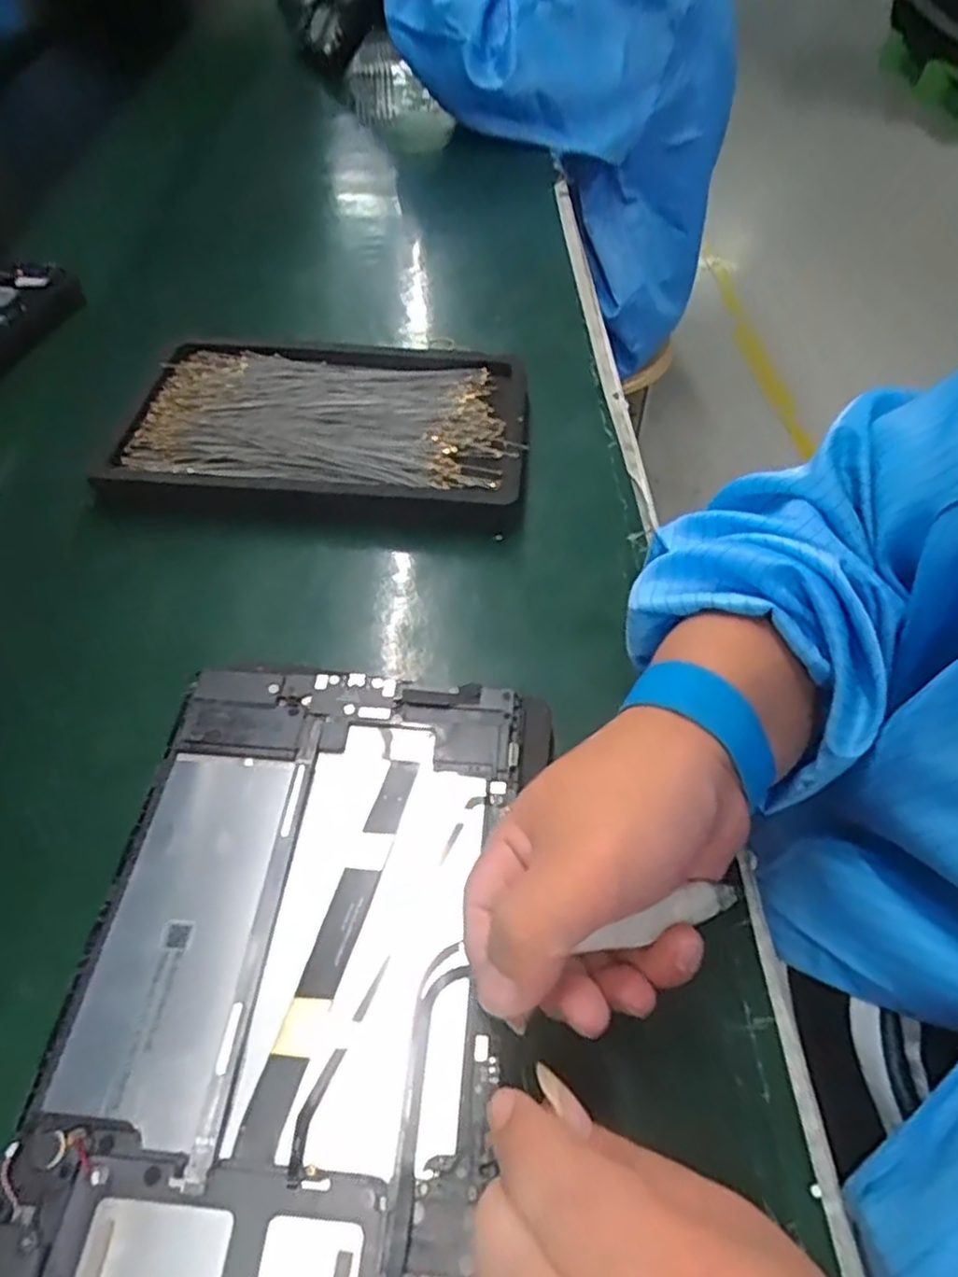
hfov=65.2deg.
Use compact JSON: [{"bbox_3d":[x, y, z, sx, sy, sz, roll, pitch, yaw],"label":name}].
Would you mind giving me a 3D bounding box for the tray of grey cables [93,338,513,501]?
[{"bbox_3d":[-0.094,-0.139,0.476,0.242,0.026,0.159,0,51,0],"label":"tray of grey cables"}]

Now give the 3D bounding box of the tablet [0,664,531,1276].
[{"bbox_3d":[-0.066,0.113,0.266,0.147,0.012,0.238,5,49,3],"label":"tablet"}]

